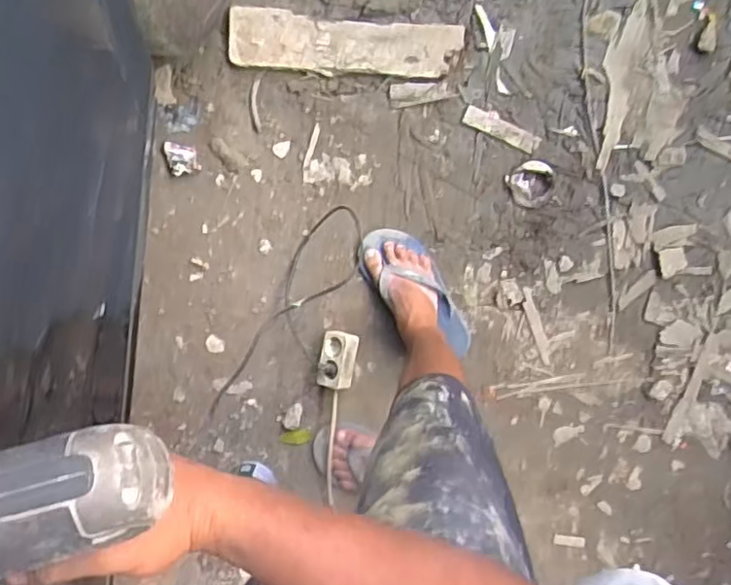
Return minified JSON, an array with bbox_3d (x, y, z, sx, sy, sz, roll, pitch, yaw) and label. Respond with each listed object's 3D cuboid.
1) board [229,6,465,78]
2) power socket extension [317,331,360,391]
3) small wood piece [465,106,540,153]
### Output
[{"bbox_3d":[-0.038,-0.452,1.201,0.417,0.022,0.103,6,95,-1],"label":"board"},{"bbox_3d":[-0.052,0.129,1.244,0.069,0.069,0.113,9,94,-1],"label":"power socket extension"},{"bbox_3d":[0.258,-0.307,1.232,0.148,0.005,0.034,25,94,-2],"label":"small wood piece"}]

